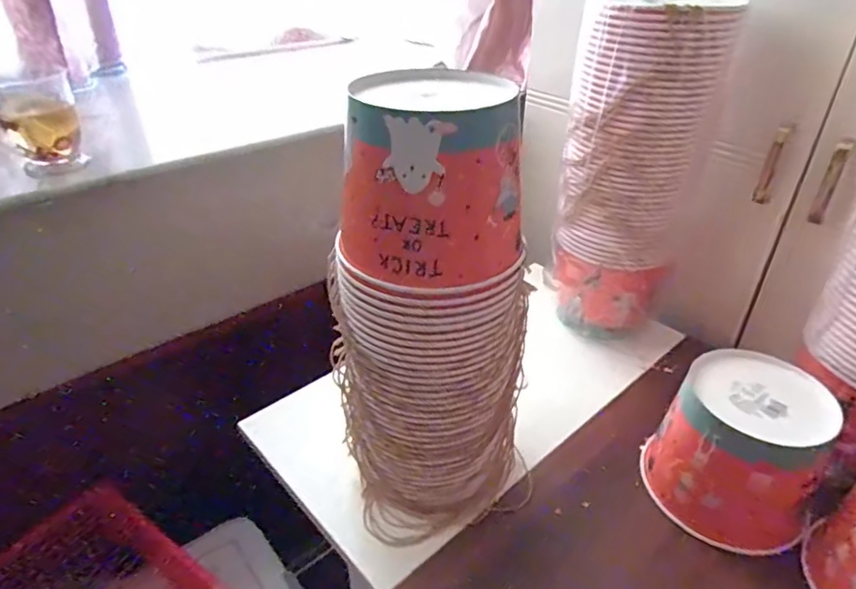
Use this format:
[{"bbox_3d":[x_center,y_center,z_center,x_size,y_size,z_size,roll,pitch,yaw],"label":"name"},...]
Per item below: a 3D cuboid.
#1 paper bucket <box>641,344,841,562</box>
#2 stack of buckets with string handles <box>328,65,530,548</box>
[{"bbox_3d":[0.309,0.151,0.554,0.153,0.128,0.139,25,41,32],"label":"paper bucket"},{"bbox_3d":[0.003,0.029,0.503,0.164,0.397,0.139,-20,39,-27],"label":"stack of buckets with string handles"}]

